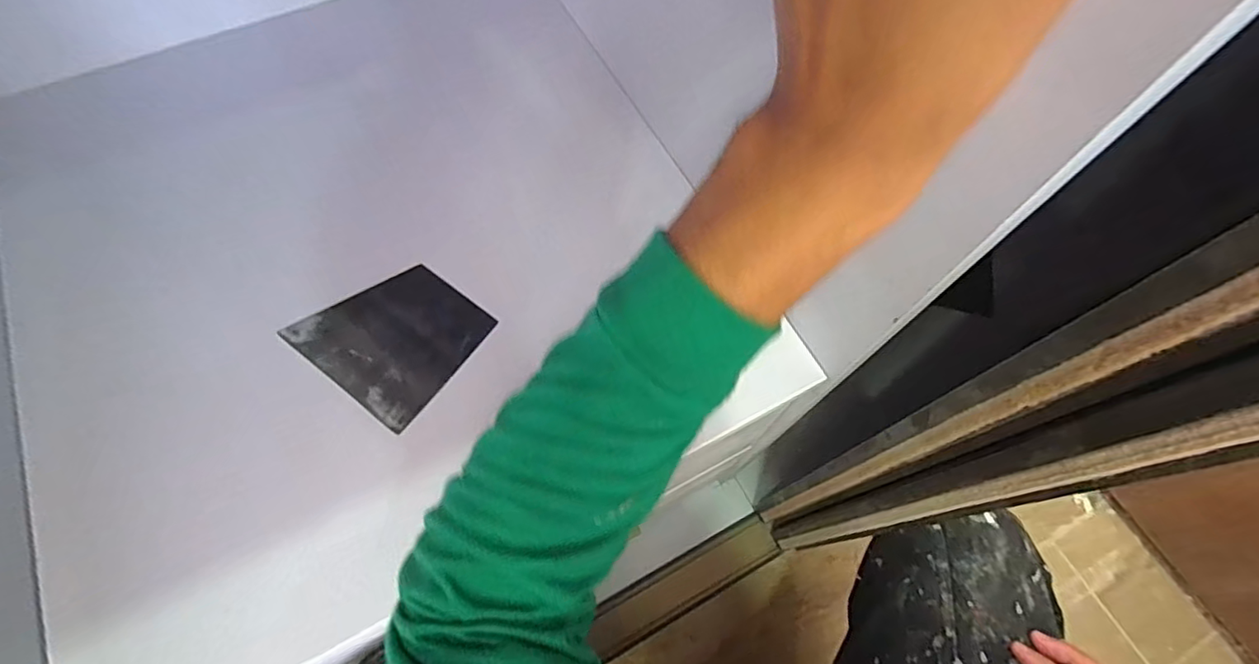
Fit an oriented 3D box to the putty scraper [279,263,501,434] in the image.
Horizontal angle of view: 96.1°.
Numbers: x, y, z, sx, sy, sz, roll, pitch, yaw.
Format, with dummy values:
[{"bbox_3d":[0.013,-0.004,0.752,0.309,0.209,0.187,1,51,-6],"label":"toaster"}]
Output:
[{"bbox_3d":[-0.160,0.000,0.386,0.105,0.004,0.096,35,68,12],"label":"putty scraper"}]

